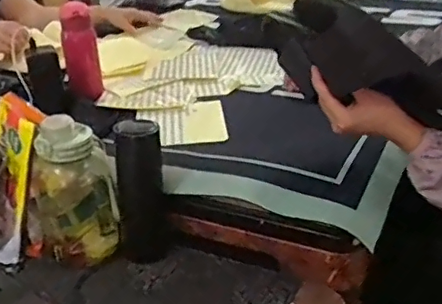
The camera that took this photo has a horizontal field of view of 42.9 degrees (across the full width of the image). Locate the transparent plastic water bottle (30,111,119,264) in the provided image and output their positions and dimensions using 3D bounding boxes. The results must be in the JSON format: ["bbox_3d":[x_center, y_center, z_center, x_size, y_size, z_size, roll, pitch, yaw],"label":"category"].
[{"bbox_3d":[-0.212,0.053,0.814,0.115,0.207,0.117,-13,29,-20],"label":"transparent plastic water bottle"}]

